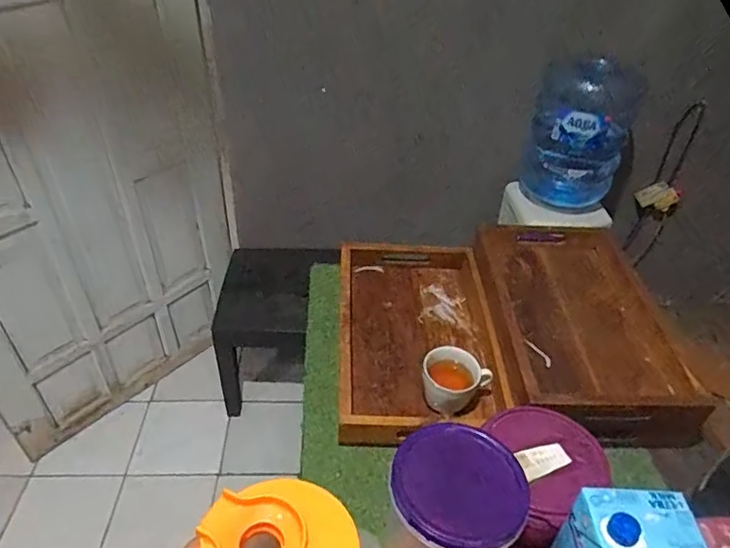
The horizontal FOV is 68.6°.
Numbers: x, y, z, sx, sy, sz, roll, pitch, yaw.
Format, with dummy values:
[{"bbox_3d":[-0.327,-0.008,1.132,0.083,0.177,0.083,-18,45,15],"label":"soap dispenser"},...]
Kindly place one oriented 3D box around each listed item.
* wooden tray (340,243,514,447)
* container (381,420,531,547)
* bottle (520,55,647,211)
[{"bbox_3d":[0.084,0.089,0.889,0.247,0.063,0.421,1,39,-3],"label":"wooden tray"},{"bbox_3d":[0.089,0.264,0.572,0.128,0.173,0.125,10,40,8],"label":"container"},{"bbox_3d":[0.644,-0.444,1.615,0.246,0.426,0.301,12,40,11],"label":"bottle"}]

